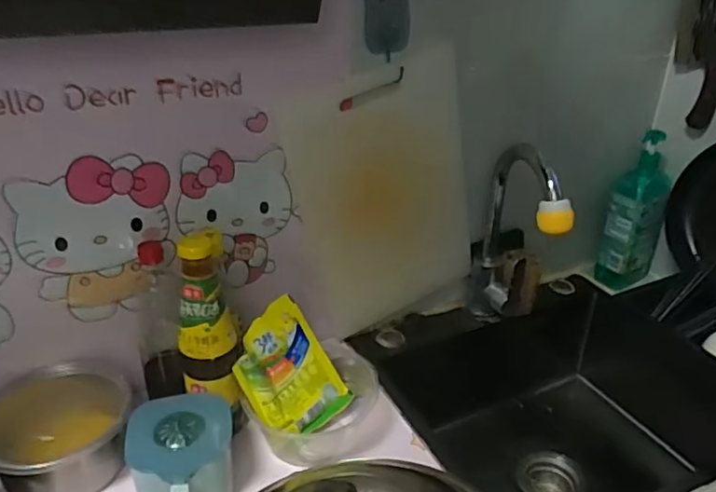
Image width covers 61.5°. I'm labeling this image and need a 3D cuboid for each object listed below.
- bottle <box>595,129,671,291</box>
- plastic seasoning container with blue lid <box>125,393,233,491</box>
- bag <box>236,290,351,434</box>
[{"bbox_3d":[0.468,-0.058,1.011,0.087,0.267,0.098,15,32,24],"label":"bottle"},{"bbox_3d":[-0.190,0.244,0.663,0.107,0.085,0.156,-7,30,-14],"label":"plastic seasoning container with blue lid"},{"bbox_3d":[-0.086,0.159,0.747,0.111,0.158,0.014,-38,10,-34],"label":"bag"}]

